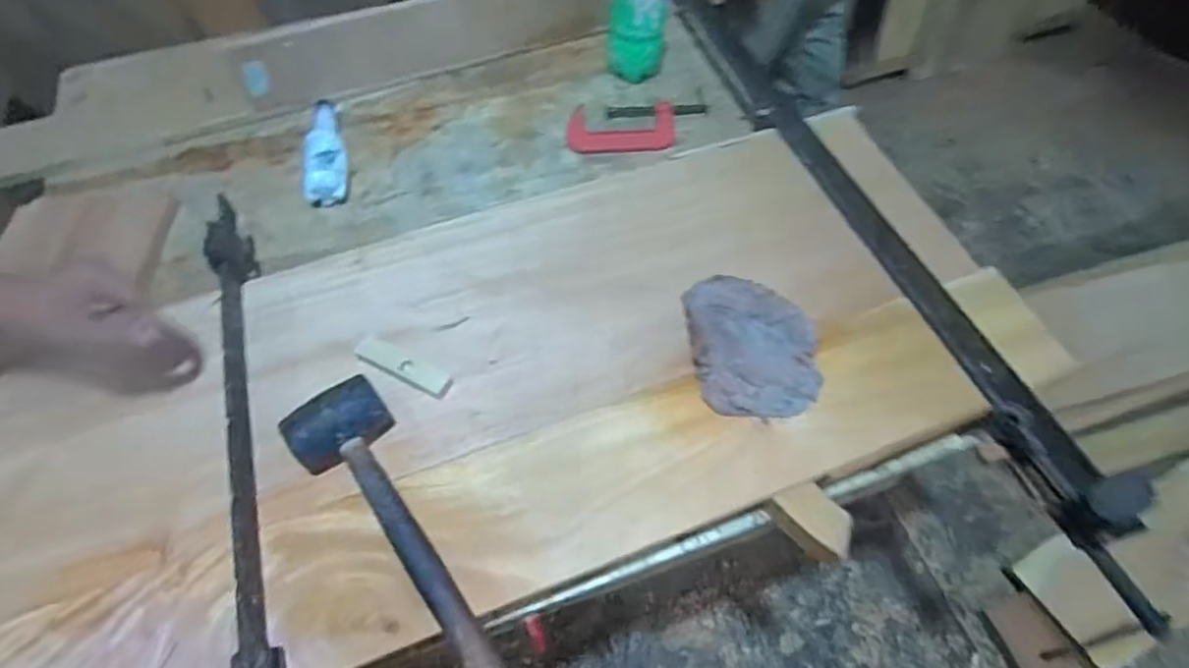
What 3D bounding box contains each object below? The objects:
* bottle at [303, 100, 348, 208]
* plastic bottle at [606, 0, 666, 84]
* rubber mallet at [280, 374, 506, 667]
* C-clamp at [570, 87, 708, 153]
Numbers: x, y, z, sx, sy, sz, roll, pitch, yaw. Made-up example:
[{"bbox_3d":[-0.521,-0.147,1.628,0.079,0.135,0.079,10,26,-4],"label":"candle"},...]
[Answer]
[{"bbox_3d":[-0.400,-0.279,0.936,0.065,0.054,0.197,-7,61,-5],"label":"bottle"},{"bbox_3d":[0.066,-0.487,0.994,0.097,0.181,0.104,6,61,2],"label":"plastic bottle"},{"bbox_3d":[-0.186,0.190,0.591,0.097,0.059,0.329,-31,66,-17],"label":"rubber mallet"},{"bbox_3d":[0.070,-0.332,0.988,0.223,0.023,0.111,-5,61,-4],"label":"C-clamp"}]

